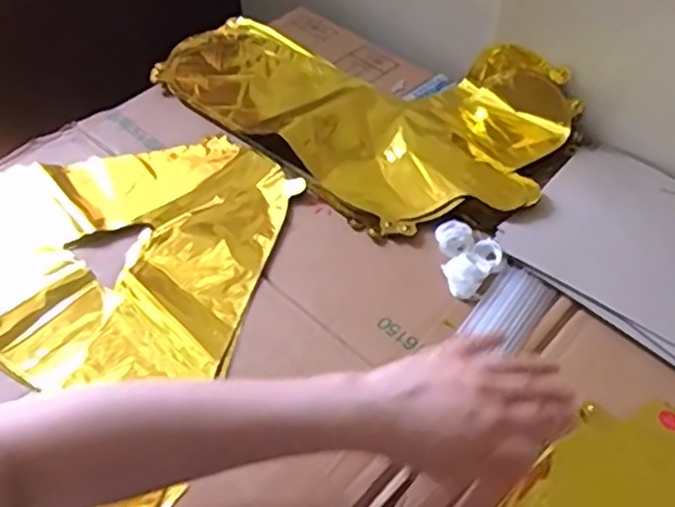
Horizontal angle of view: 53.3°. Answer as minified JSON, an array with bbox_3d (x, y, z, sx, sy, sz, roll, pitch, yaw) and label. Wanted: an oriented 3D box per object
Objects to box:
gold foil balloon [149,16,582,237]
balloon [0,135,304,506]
[{"bbox_3d":[0.021,-0.167,0.681,0.419,0.039,0.248,35,59,26],"label":"gold foil balloon"},{"bbox_3d":[-0.195,0.006,0.552,0.381,0.014,0.339,36,59,26],"label":"balloon"}]

